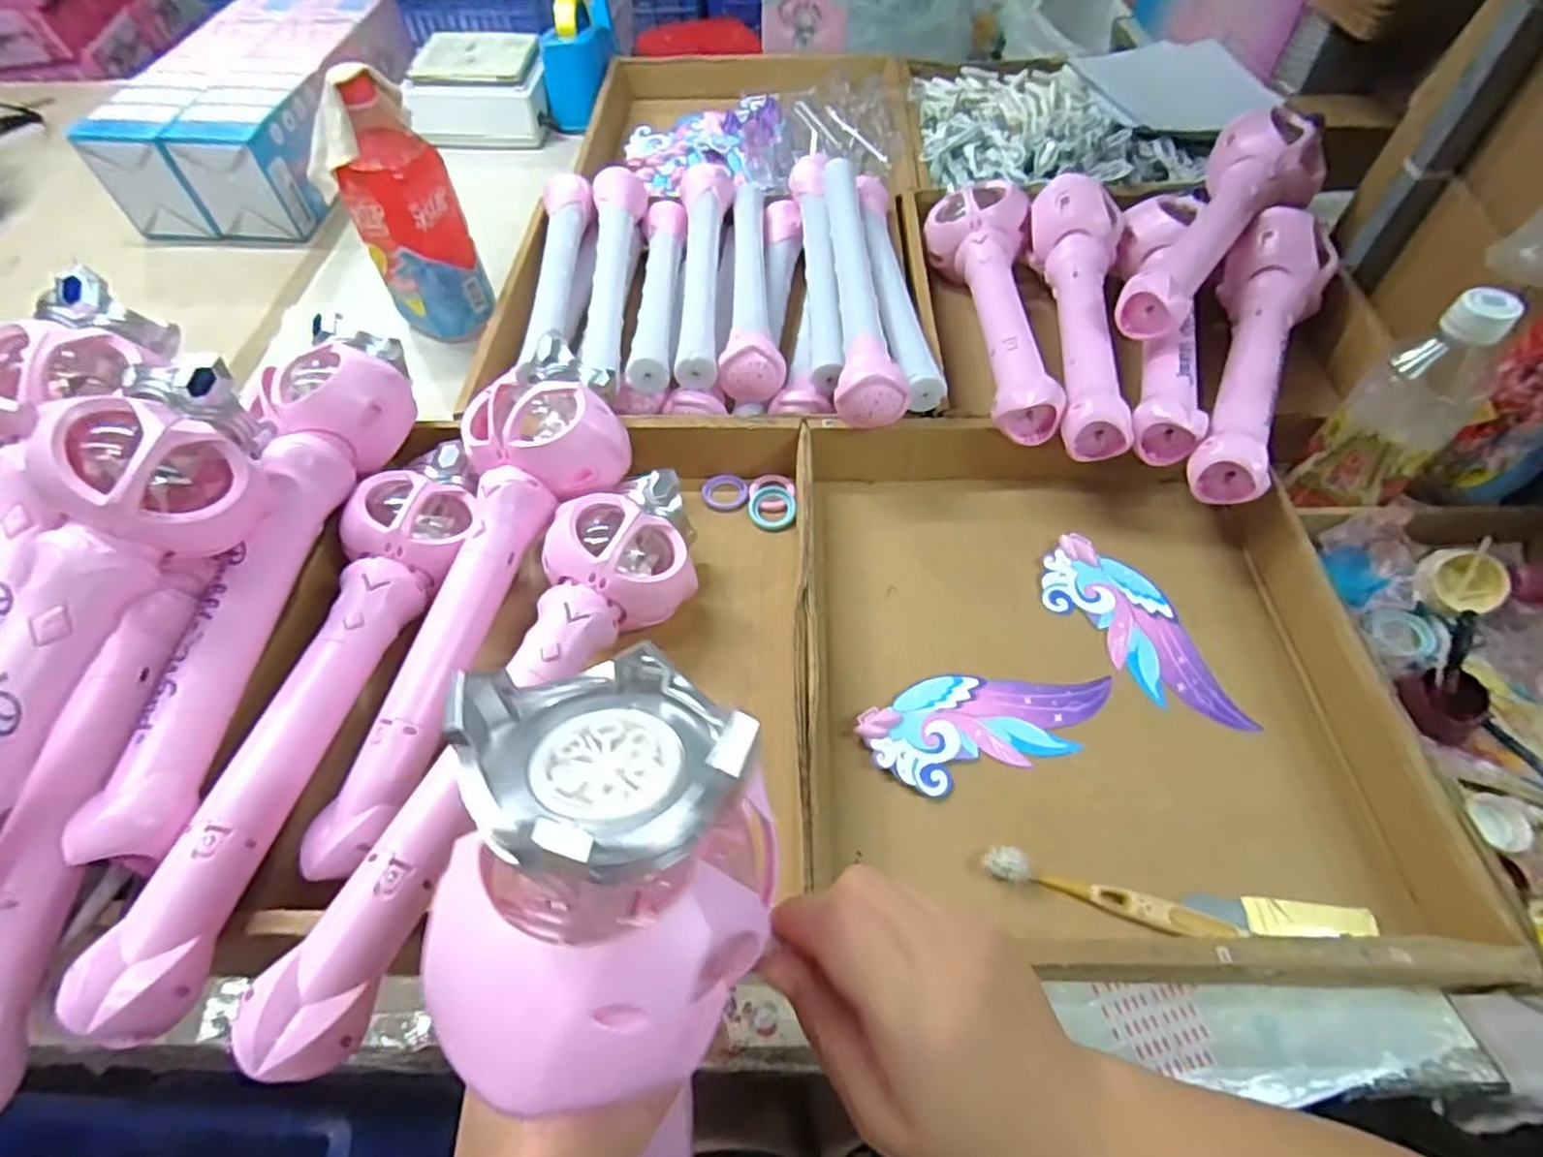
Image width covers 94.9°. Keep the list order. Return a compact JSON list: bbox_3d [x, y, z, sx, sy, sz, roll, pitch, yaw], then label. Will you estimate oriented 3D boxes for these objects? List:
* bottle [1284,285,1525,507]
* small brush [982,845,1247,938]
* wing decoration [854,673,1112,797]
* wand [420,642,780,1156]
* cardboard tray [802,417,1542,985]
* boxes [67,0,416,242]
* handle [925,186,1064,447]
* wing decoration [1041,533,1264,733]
[{"bbox_3d":[0.436,-0.118,0.481,0.071,0.157,0.068,-38,63,-21],"label":"bottle"},{"bbox_3d":[0.187,0.176,0.393,0.131,0.012,0.018,15,58,12],"label":"small brush"},{"bbox_3d":[0.142,0.091,0.463,0.164,0.006,0.071,-14,57,-10],"label":"wing decoration"},{"bbox_3d":[-0.043,0.184,0.252,0.078,0.344,0.092,-1,32,-3],"label":"wand"},{"bbox_3d":[0.192,0.047,0.471,0.353,0.073,0.383,0,56,2],"label":"cardboard tray"},{"bbox_3d":[-0.615,-0.591,0.898,0.214,0.140,0.427,3,56,4],"label":"boxes"},{"bbox_3d":[0.192,-0.243,0.622,0.092,0.061,0.330,3,56,4],"label":"handle"},{"bbox_3d":[0.263,0.035,0.497,0.073,0.008,0.166,-35,62,-14],"label":"wing decoration"}]

